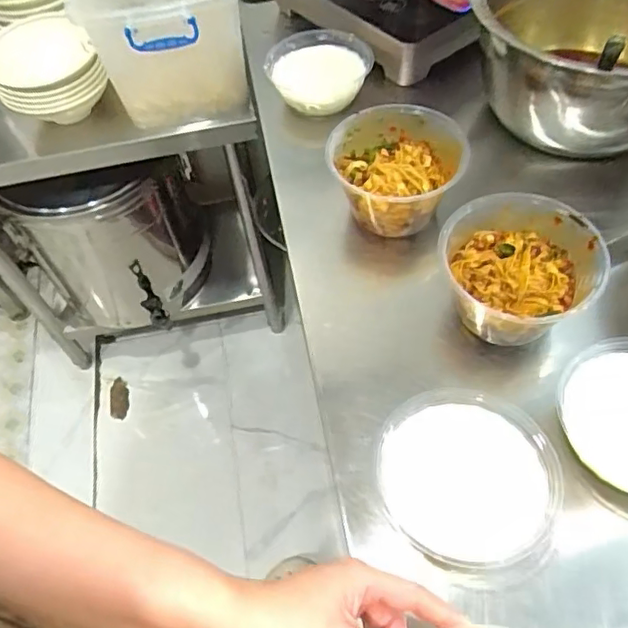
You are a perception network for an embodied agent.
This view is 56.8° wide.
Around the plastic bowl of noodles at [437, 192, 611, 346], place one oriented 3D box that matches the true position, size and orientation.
[{"bbox_3d":[0.191,-0.040,0.547,0.136,0.074,0.140,35,65,24],"label":"plastic bowl of noodles"}]

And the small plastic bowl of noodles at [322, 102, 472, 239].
[{"bbox_3d":[0.085,-0.155,0.636,0.136,0.076,0.142,-2,56,3],"label":"small plastic bowl of noodles"}]

